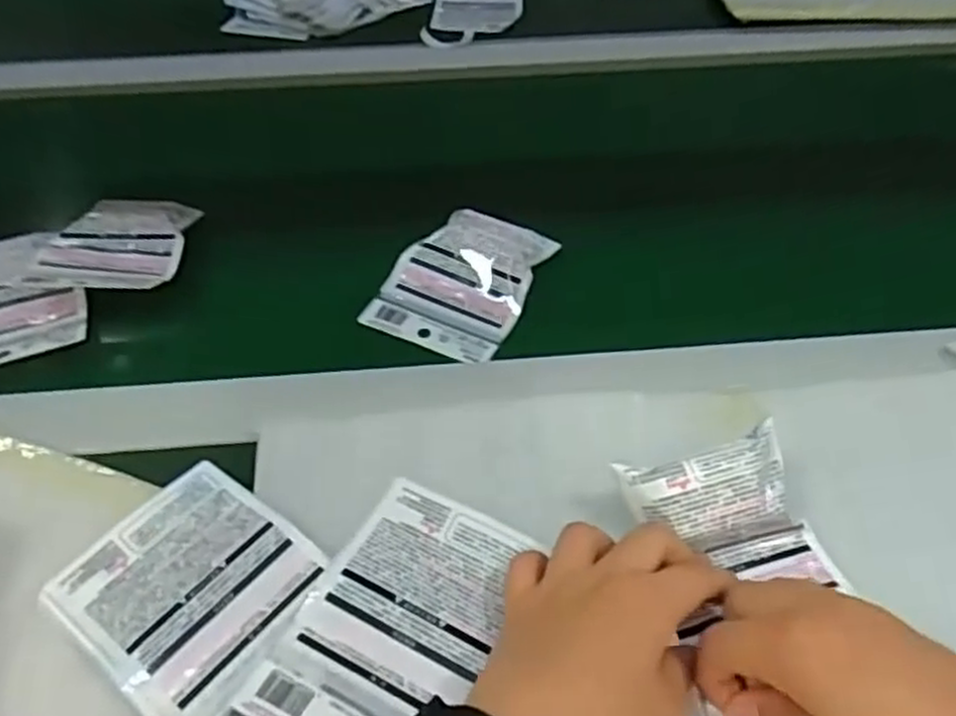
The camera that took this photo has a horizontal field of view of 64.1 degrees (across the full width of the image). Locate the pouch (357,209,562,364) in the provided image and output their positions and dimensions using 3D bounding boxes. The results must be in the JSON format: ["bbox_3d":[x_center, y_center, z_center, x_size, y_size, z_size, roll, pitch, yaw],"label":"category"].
[{"bbox_3d":[-0.013,-0.057,0.541,0.098,0.032,0.116,19,51,19],"label":"pouch"}]

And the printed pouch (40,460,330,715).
[{"bbox_3d":[-0.126,0.115,0.361,0.139,0.008,0.100,30,55,26],"label":"printed pouch"}]

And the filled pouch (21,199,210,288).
[{"bbox_3d":[-0.259,-0.087,0.562,0.094,0.016,0.107,6,48,8],"label":"filled pouch"}]

